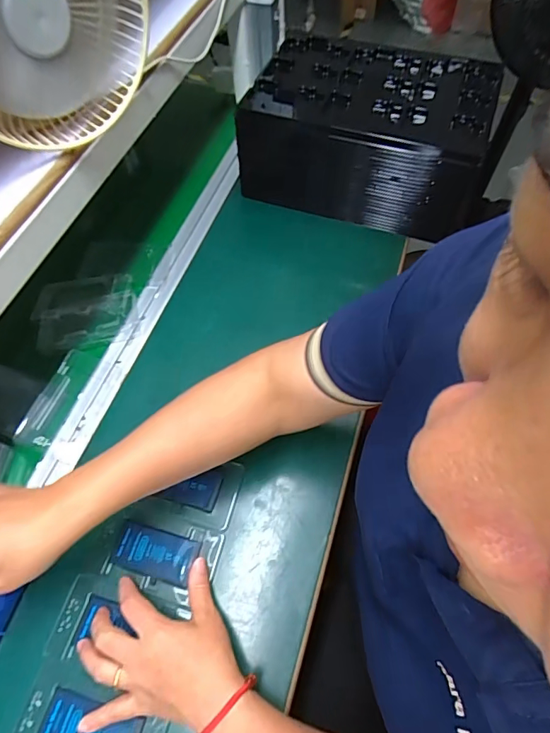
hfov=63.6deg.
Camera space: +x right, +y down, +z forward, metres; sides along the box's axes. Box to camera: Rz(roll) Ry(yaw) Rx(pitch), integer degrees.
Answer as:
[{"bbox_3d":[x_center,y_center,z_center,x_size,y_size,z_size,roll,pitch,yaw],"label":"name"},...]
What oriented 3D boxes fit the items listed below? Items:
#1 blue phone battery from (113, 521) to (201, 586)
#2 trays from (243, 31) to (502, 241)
[{"bbox_3d":[-0.123,0.191,0.456,0.082,0.008,0.044,11,61,9],"label":"blue phone battery"},{"bbox_3d":[0.143,-0.361,0.692,0.334,0.142,0.235,17,62,12],"label":"trays"}]

